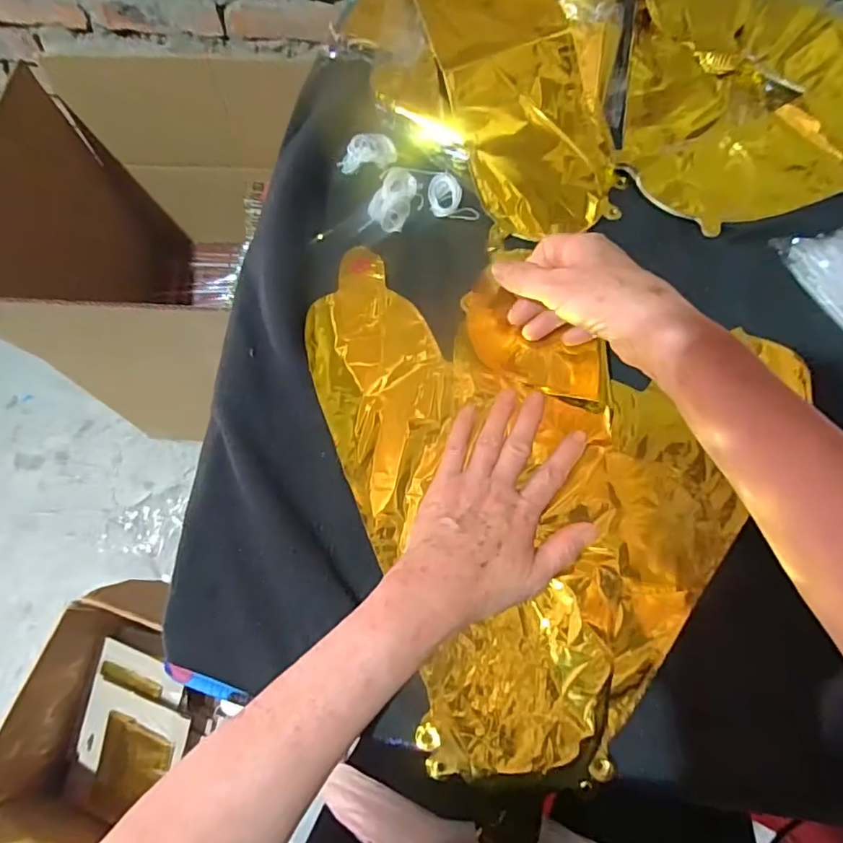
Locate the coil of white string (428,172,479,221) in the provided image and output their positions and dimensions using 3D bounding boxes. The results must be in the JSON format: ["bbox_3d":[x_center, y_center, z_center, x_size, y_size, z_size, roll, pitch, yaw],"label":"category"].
[{"bbox_3d":[0.030,-0.210,0.498,0.046,0.010,0.046,2,67,1],"label":"coil of white string"}]

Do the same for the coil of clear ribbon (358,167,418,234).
[{"bbox_3d":[-0.025,-0.196,0.481,0.030,0.022,0.066,25,69,10],"label":"coil of clear ribbon"}]

